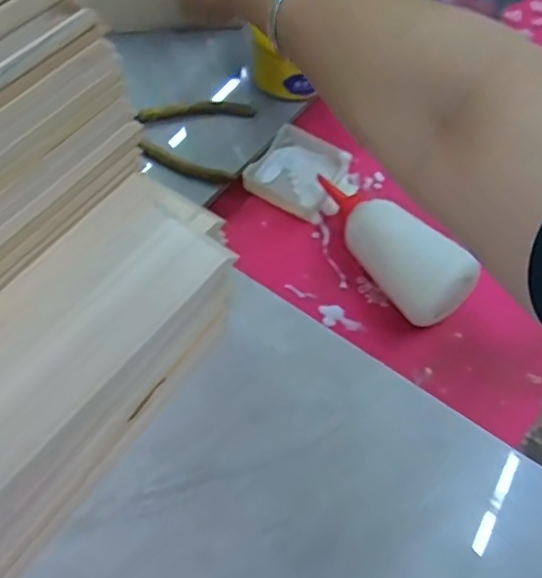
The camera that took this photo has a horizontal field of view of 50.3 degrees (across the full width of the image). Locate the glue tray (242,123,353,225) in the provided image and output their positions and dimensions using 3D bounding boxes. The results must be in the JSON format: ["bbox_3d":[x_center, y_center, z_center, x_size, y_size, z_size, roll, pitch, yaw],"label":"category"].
[{"bbox_3d":[0.027,-0.105,0.512,0.073,0.023,0.078,28,62,12],"label":"glue tray"}]

